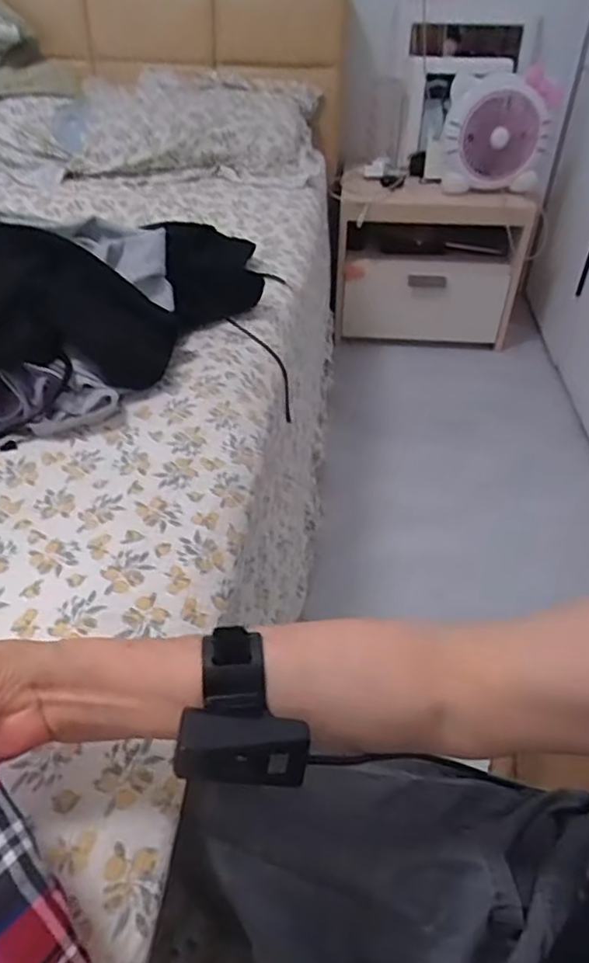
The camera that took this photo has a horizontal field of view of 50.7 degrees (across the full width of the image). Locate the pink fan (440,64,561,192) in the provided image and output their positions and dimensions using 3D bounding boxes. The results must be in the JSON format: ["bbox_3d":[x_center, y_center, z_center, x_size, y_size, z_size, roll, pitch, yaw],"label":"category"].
[{"bbox_3d":[0.464,-0.816,1.445,0.243,0.235,0.130,13,43,13],"label":"pink fan"}]

